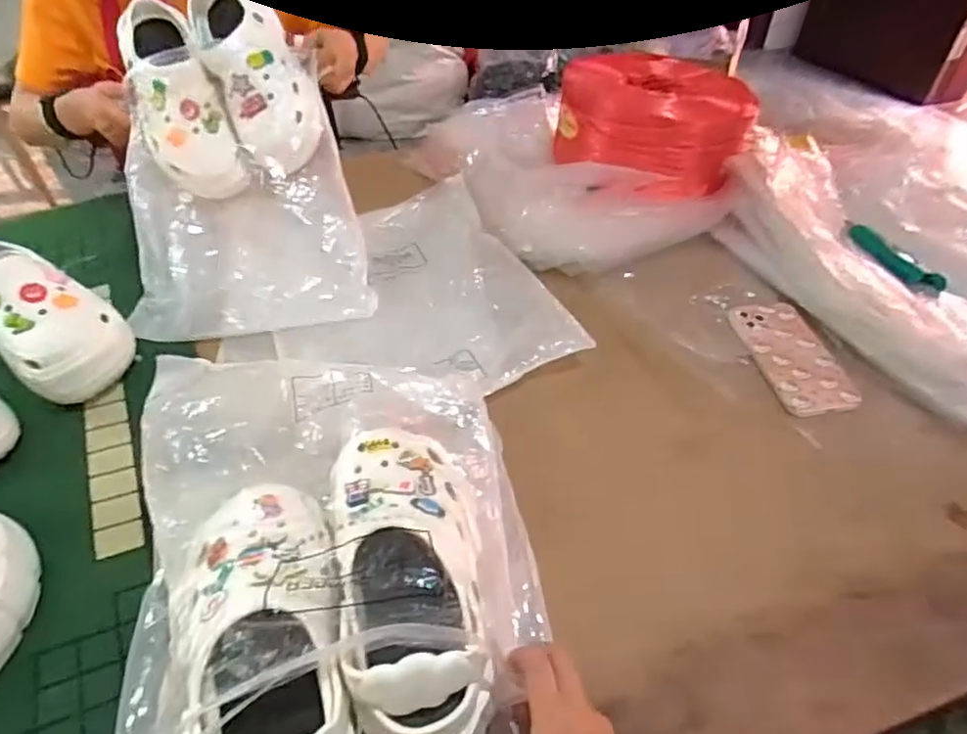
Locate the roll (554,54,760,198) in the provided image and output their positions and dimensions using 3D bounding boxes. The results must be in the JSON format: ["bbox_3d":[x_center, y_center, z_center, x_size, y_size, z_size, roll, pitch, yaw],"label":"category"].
[{"bbox_3d":[0.260,-0.371,0.918,0.267,0.130,0.175,24,51,22],"label":"roll"}]

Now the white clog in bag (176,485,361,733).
[{"bbox_3d":[-0.150,0.187,0.412,0.115,0.074,0.247,-20,50,-18],"label":"white clog in bag"}]

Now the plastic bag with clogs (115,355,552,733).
[{"bbox_3d":[-0.116,0.168,0.454,0.306,0.116,0.413,-6,47,-5],"label":"plastic bag with clogs"}]

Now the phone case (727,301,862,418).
[{"bbox_3d":[0.348,-0.013,0.675,0.089,0.018,0.162,-10,50,-1],"label":"phone case"}]

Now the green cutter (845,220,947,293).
[{"bbox_3d":[0.502,-0.139,0.742,0.028,0.021,0.146,-18,49,-16],"label":"green cutter"}]

